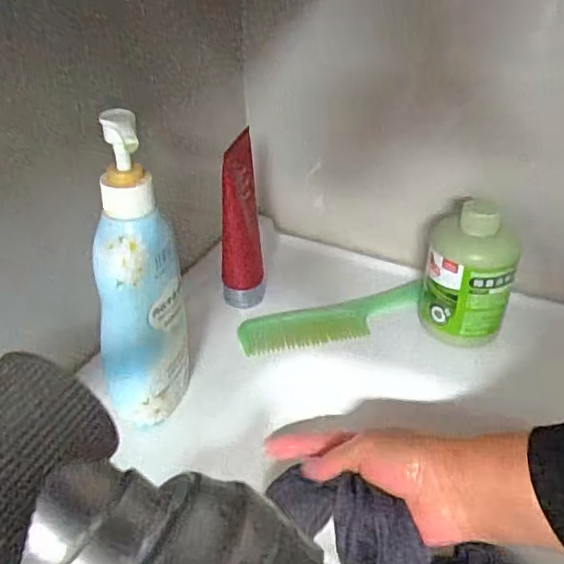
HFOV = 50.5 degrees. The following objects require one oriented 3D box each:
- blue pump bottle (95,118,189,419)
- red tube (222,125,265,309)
[{"bbox_3d":[-0.092,0.002,0.379,0.053,0.210,0.047,-5,34,-8],"label":"blue pump bottle"},{"bbox_3d":[-0.034,-0.049,0.516,0.035,0.149,0.033,1,34,1],"label":"red tube"}]

